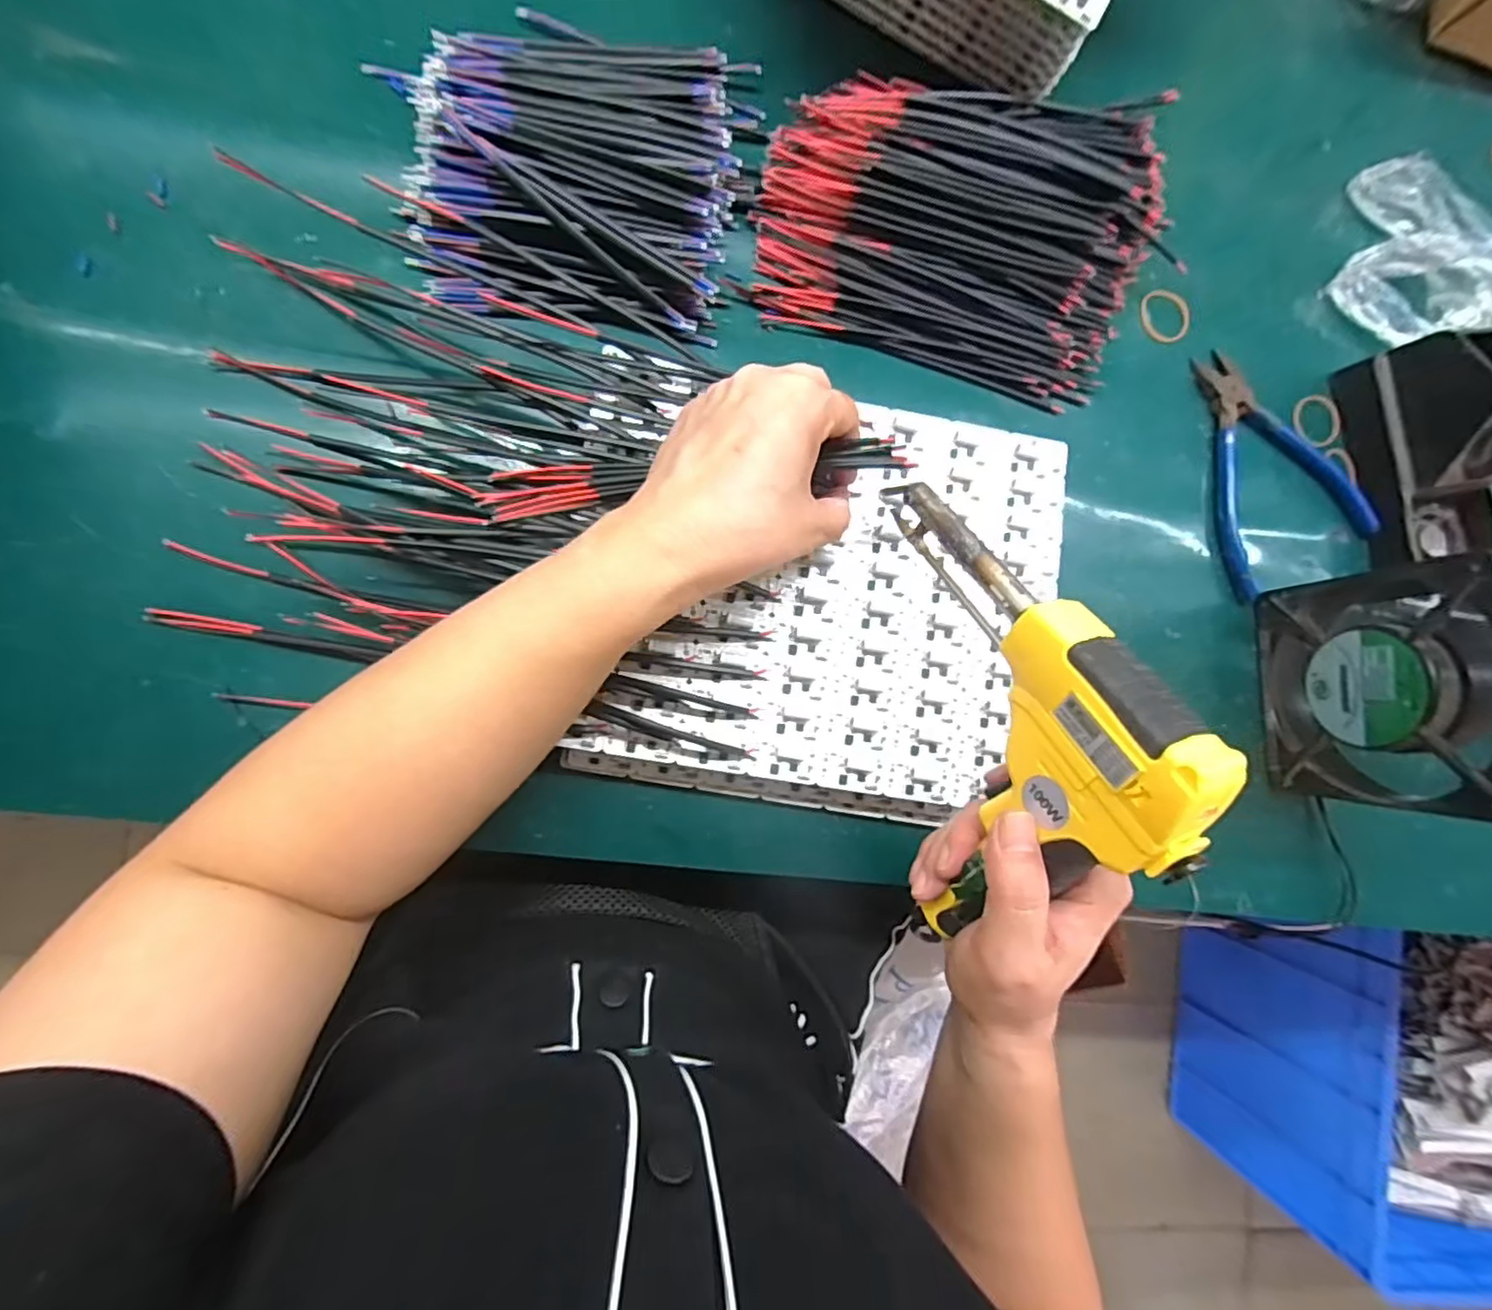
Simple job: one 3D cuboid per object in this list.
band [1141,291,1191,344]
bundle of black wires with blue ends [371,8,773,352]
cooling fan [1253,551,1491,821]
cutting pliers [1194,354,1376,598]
[{"bbox_3d":[0.263,-0.211,0.393,0.035,0.004,0.031,14,84,-8],"label":"band"},{"bbox_3d":[-0.088,-0.262,0.324,0.180,0.038,0.175,5,85,-9],"label":"bundle of black wires with blue ends"},{"bbox_3d":[0.336,0.017,0.327,0.045,0.123,0.121,0,86,-9],"label":"cooling fan"},{"bbox_3d":[0.318,-0.119,0.388,0.108,0.014,0.142,-27,90,-10],"label":"cutting pliers"}]

